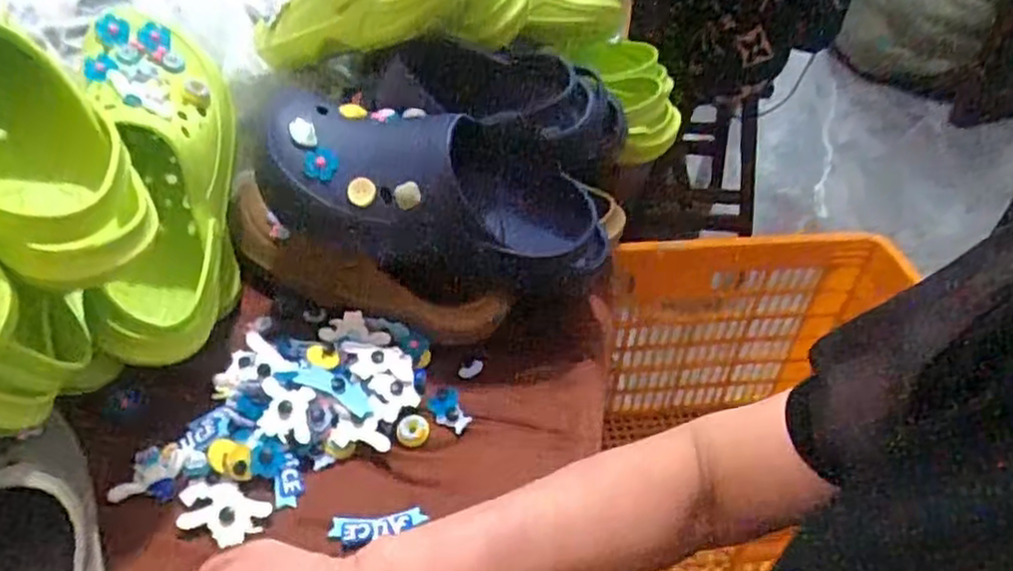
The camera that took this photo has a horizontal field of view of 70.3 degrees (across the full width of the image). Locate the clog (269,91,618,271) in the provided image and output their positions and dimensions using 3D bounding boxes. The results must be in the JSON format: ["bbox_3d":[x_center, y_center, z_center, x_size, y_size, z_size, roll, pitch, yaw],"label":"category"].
[{"bbox_3d":[-0.053,-0.071,0.570,0.274,0.124,0.121,13,41,-16],"label":"clog"}]

